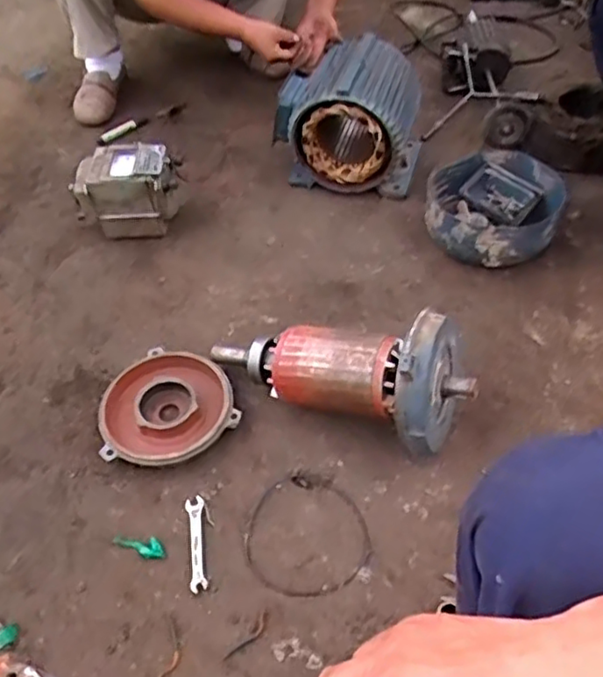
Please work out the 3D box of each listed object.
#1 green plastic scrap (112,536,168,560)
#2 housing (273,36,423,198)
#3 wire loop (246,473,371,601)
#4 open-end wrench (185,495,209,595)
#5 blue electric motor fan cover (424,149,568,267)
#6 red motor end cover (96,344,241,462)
[{"bbox_3d":[-0.195,0.251,0.788,0.066,0.008,0.026,19,52,16],"label":"green plastic scrap"},{"bbox_3d":[0.090,-0.408,1.177,0.264,0.198,0.186,12,50,10],"label":"housing"},{"bbox_3d":[0.009,0.240,0.787,0.155,0.010,0.149,22,53,18],"label":"wire loop"},{"bbox_3d":[-0.129,0.250,0.789,0.022,0.007,0.117,-7,49,-6],"label":"open-end wrench"},{"bbox_3d":[0.319,-0.215,1.094,0.221,0.093,0.214,20,52,17],"label":"blue electric motor fan cover"},{"bbox_3d":[-0.193,0.097,0.903,0.182,0.043,0.168,-25,53,-19],"label":"red motor end cover"}]

